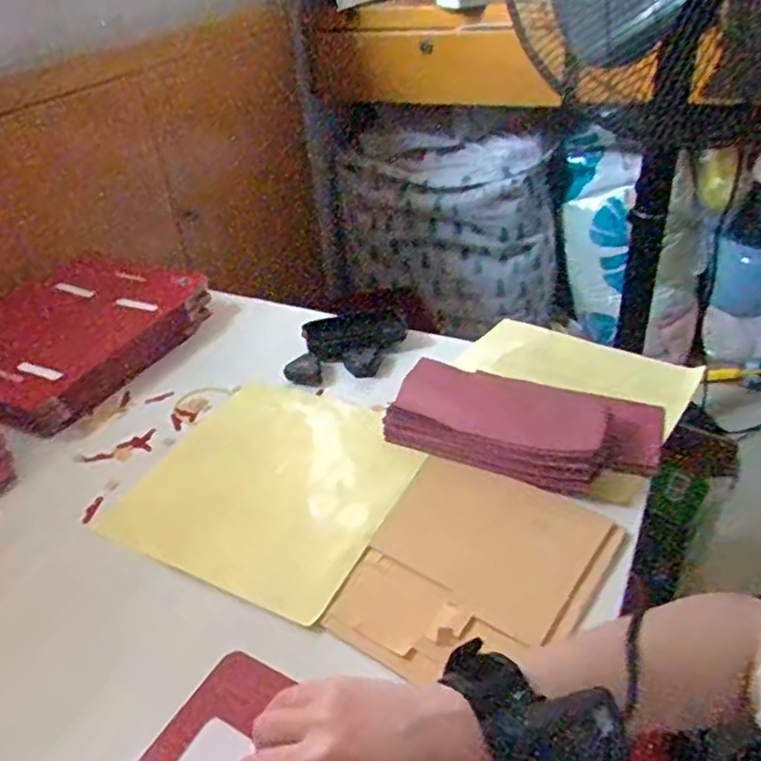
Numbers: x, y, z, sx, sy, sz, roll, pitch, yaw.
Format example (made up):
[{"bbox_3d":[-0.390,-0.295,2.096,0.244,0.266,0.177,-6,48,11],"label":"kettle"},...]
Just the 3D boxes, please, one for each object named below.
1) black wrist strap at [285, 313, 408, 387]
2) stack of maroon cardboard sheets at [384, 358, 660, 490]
[{"bbox_3d":[-0.035,-0.037,0.727,0.133,0.032,0.079,-7,35,-9],"label":"black wrist strap"},{"bbox_3d":[0.133,0.034,0.606,0.226,0.043,0.142,15,37,21],"label":"stack of maroon cardboard sheets"}]

